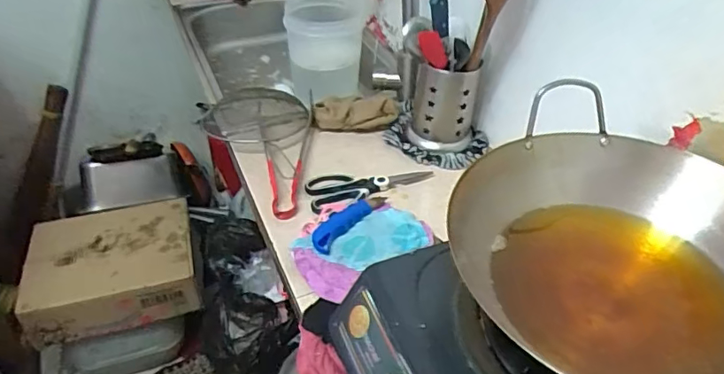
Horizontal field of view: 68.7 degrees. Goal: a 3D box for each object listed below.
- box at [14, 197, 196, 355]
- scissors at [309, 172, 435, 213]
[{"bbox_3d":[-0.611,0.198,1.319,0.367,0.149,0.349,-15,42,-19],"label":"box"},{"bbox_3d":[0.012,-0.007,0.805,0.193,0.011,0.070,-13,42,-17],"label":"scissors"}]

